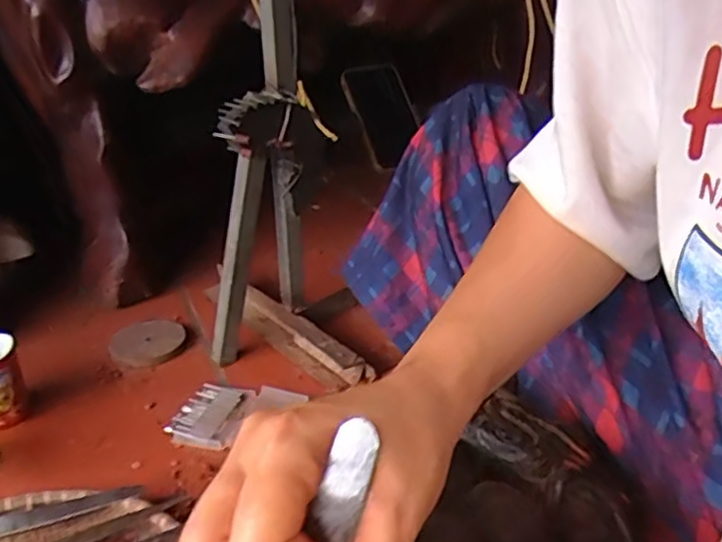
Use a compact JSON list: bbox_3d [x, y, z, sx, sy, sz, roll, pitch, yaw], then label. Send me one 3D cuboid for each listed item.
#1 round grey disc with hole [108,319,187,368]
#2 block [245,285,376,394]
[{"bbox_3d":[-0.291,0.095,0.896,0.106,0.014,0.096,15,32,34],"label":"round grey disc with hole"},{"bbox_3d":[-0.081,0.085,0.838,0.032,0.059,0.237,-25,33,-36],"label":"block"}]

